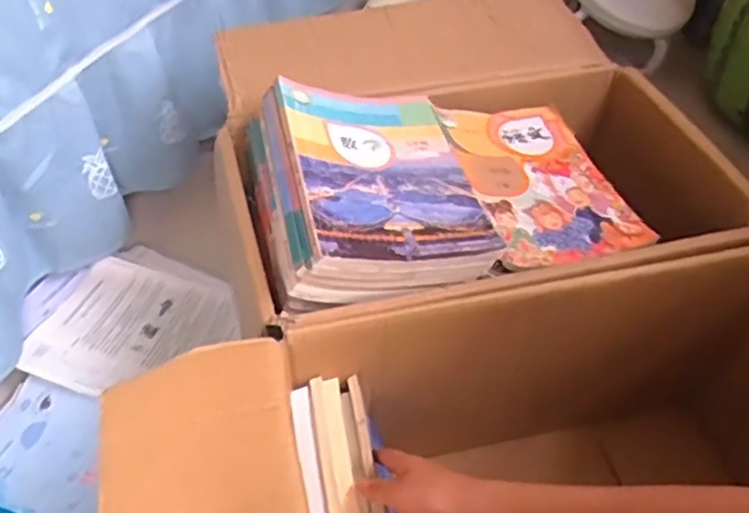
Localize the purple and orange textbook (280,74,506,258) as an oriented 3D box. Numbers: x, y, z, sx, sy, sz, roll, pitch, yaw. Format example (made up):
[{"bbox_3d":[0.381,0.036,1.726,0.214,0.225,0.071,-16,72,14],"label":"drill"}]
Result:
[{"bbox_3d":[0.010,-0.093,0.706,0.181,0.019,0.249,0,47,-20],"label":"purple and orange textbook"}]

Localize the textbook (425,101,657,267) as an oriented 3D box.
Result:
[{"bbox_3d":[0.181,-0.091,0.780,0.168,0.018,0.256,-8,50,-14],"label":"textbook"}]

